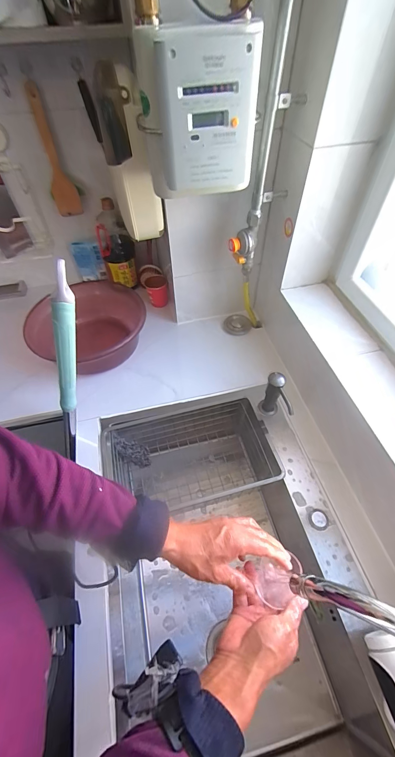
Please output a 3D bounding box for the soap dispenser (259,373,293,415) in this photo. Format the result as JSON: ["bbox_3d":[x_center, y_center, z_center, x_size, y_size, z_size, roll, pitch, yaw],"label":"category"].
[{"bbox_3d":[0.175,0.061,0.685,0.042,0.123,0.095,-7,53,-4],"label":"soap dispenser"}]

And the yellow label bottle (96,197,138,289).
[{"bbox_3d":[-0.253,-0.411,0.956,0.101,0.229,0.105,-16,54,-11],"label":"yellow label bottle"}]

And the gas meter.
[{"bbox_3d":[0.000,-0.399,0.466,0.150,0.183,0.119,-16,54,-10],"label":"gas meter"}]

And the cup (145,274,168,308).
[{"bbox_3d":[-0.128,-0.275,0.971,0.064,0.086,0.067,-1,52,1],"label":"cup"}]

